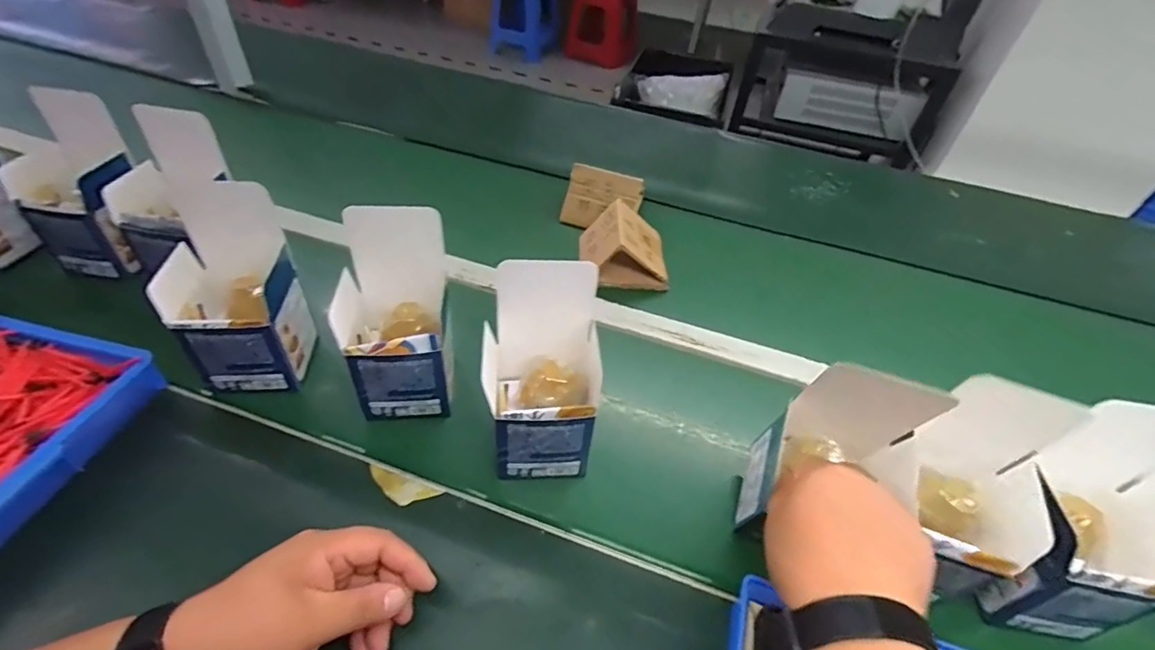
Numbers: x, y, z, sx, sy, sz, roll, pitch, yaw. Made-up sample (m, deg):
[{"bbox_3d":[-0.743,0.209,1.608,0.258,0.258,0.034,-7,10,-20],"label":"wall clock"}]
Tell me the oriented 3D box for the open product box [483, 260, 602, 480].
[{"bbox_3d":[-0.026,0.042,0.442,0.097,0.171,0.090,-3,42,-10],"label":"open product box"}]

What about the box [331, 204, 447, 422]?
[{"bbox_3d":[-0.162,-0.010,0.477,0.097,0.174,0.100,-8,43,-15],"label":"box"}]

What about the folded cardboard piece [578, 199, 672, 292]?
[{"bbox_3d":[0.065,-0.105,0.693,0.105,0.072,0.102,2,41,-5],"label":"folded cardboard piece"}]

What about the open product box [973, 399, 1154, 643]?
[{"bbox_3d":[0.372,0.151,0.380,0.116,0.169,0.088,9,41,3],"label":"open product box"}]

